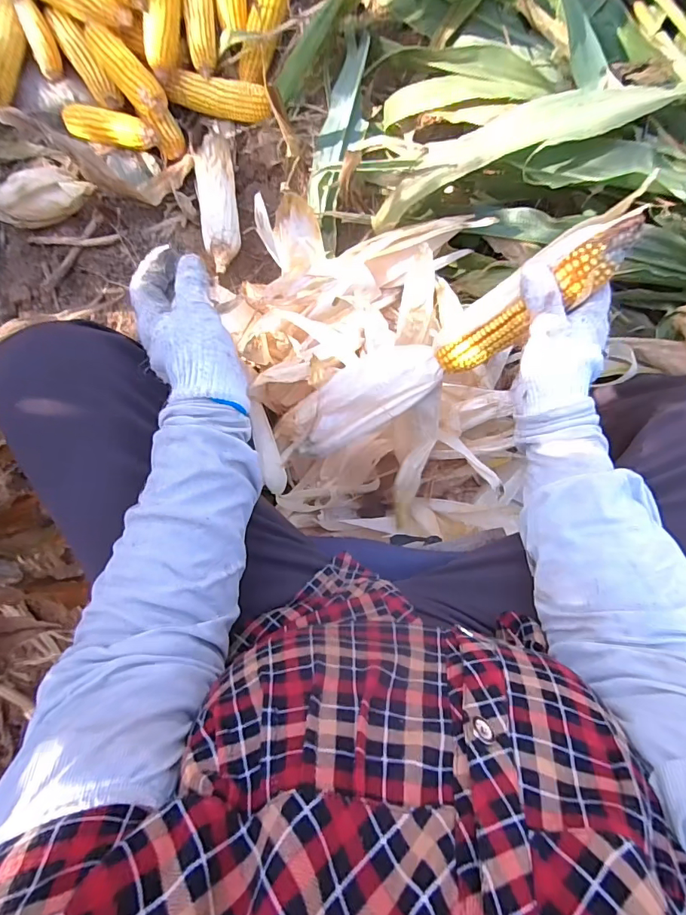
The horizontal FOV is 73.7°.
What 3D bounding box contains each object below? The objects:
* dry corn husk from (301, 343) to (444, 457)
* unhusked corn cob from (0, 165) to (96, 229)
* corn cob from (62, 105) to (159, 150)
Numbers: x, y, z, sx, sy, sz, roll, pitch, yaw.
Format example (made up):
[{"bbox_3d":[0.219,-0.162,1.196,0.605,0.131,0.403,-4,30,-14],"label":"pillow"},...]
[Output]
[{"bbox_3d":[0.023,-0.073,0.544,0.186,0.046,0.079,-33,89,17],"label":"dry corn husk"},{"bbox_3d":[-0.523,-0.449,0.783,0.229,0.058,0.077,-2,92,17],"label":"unhusked corn cob"},{"bbox_3d":[-0.405,-0.574,0.792,0.166,0.038,0.048,11,93,4],"label":"corn cob"}]

